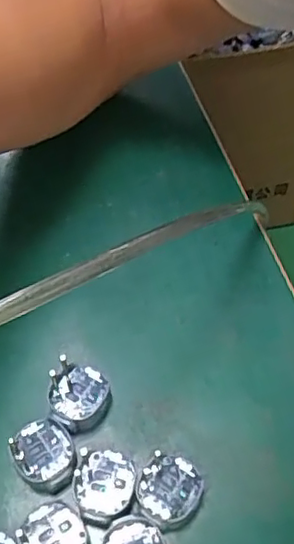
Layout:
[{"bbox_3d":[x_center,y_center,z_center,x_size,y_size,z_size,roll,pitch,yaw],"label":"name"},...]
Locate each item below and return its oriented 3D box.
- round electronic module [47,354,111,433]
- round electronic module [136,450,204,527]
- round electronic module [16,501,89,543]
[{"bbox_3d":[-0.030,0.055,0.270,0.026,0.010,0.030,1,58,1],"label":"round electronic module"},{"bbox_3d":[0.009,0.090,0.250,0.025,0.009,0.027,0,58,0],"label":"round electronic module"},{"bbox_3d":[-0.036,0.103,0.236,0.024,0.004,0.027,-24,61,-14],"label":"round electronic module"}]

